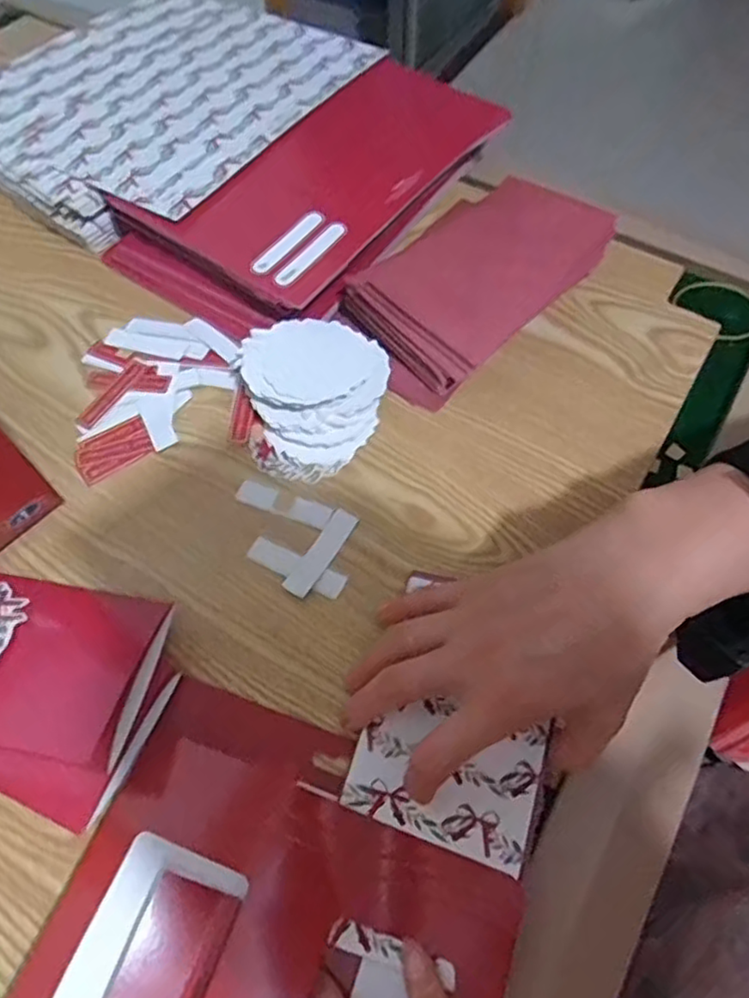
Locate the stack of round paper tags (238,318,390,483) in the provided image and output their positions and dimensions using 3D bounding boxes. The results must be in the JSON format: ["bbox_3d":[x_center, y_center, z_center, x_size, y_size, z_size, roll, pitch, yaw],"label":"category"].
[{"bbox_3d":[-0.037,-0.067,0.408,0.088,0.035,0.098,-1,62,-2],"label":"stack of round paper tags"}]

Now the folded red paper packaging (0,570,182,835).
[{"bbox_3d":[-0.181,0.082,0.333,0.150,0.029,0.105,22,64,10],"label":"folded red paper packaging"}]

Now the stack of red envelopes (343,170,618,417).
[{"bbox_3d":[0.067,-0.156,0.449,0.122,0.047,0.187,39,68,18],"label":"stack of red envelopes"}]

